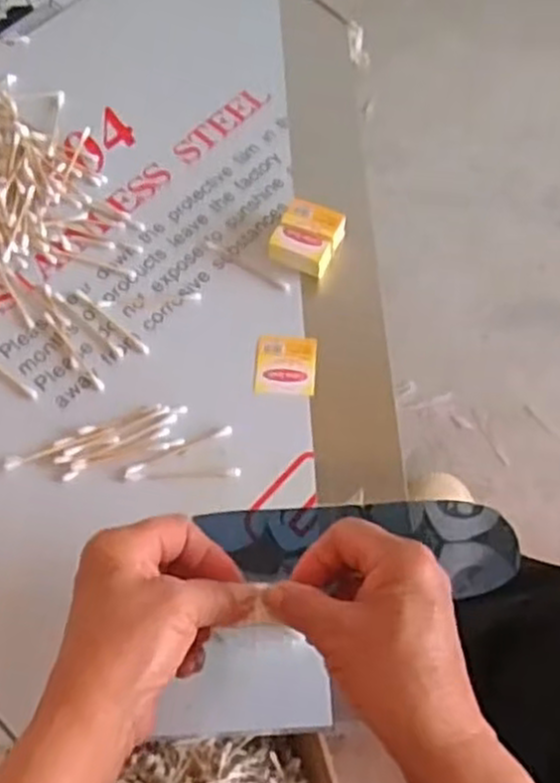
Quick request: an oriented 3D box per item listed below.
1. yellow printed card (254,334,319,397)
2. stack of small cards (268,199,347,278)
[{"bbox_3d":[0.004,-0.019,0.530,0.040,0.004,0.044,3,63,2],"label":"yellow printed card"},{"bbox_3d":[0.019,-0.108,0.561,0.041,0.023,0.050,23,65,11],"label":"stack of small cards"}]

